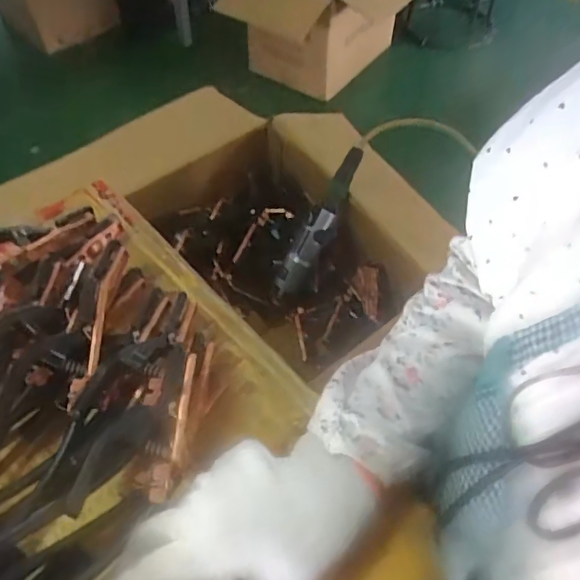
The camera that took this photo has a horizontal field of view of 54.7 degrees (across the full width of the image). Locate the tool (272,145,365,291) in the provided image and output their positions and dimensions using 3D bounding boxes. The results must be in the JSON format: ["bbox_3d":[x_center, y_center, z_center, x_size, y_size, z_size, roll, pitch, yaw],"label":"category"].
[{"bbox_3d":[0.039,-0.087,0.762,0.042,0.039,0.226,32,100,21],"label":"tool"}]

